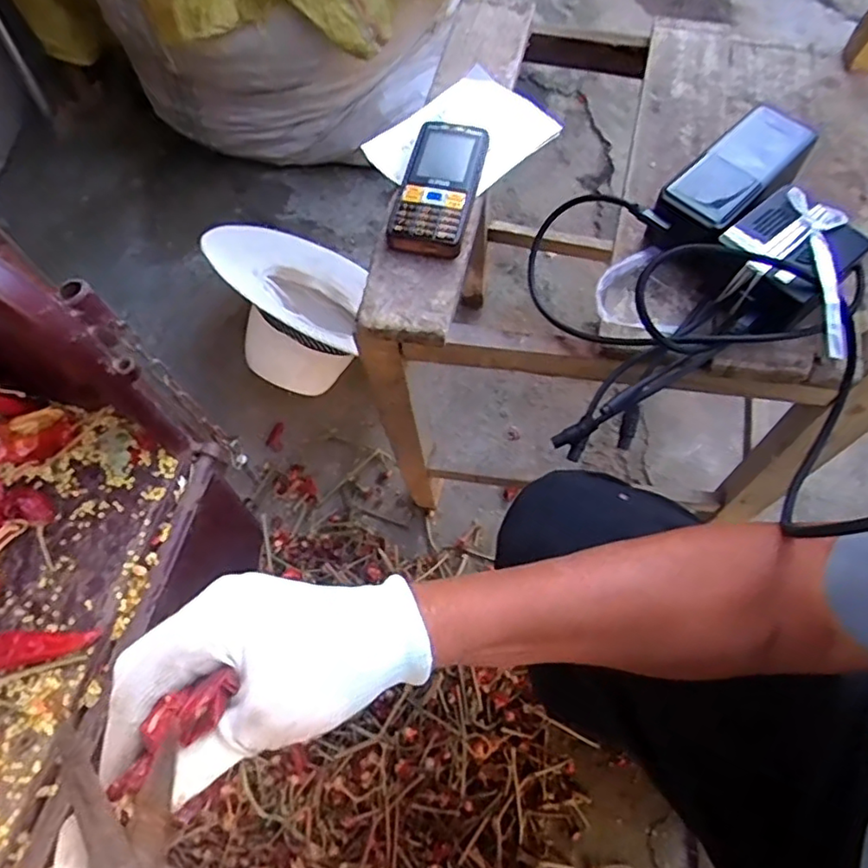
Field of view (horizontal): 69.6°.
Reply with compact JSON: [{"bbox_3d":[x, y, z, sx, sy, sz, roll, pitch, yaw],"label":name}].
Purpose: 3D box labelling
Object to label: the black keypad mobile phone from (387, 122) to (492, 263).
[{"bbox_3d":[0.005,-0.195,0.494,0.058,0.019,0.125,11,66,9],"label":"black keypad mobile phone"}]

